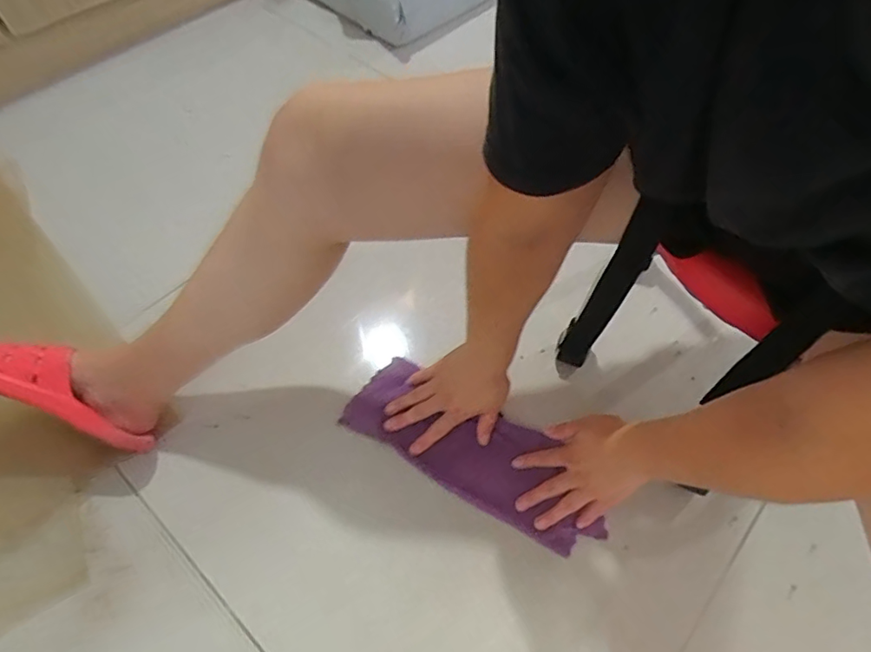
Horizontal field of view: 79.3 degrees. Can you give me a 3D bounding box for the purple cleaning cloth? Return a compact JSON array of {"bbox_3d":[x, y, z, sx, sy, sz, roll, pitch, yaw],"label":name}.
[{"bbox_3d":[0.052,0.160,0.675,0.347,0.019,0.123,30,63,16],"label":"purple cleaning cloth"}]

